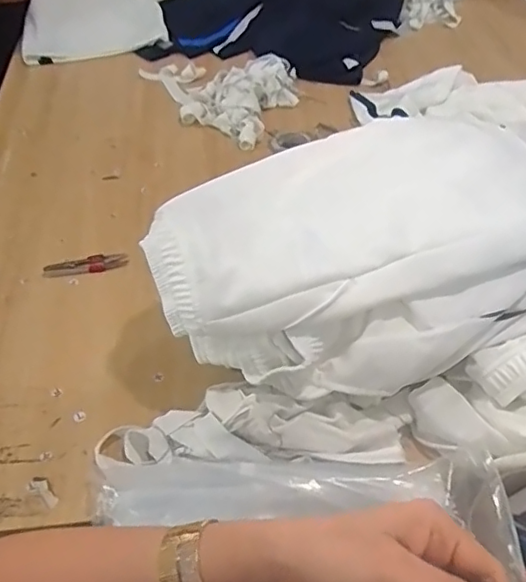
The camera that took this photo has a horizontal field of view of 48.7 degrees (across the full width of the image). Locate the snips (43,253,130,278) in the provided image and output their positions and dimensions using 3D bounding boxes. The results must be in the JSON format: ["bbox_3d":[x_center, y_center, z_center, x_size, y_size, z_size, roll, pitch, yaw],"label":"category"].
[{"bbox_3d":[-0.228,-0.035,0.751,0.104,0.007,0.025,-8,48,-9],"label":"snips"}]

